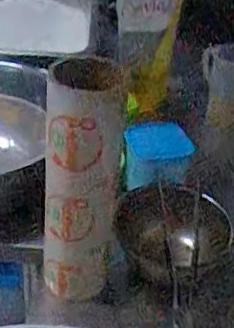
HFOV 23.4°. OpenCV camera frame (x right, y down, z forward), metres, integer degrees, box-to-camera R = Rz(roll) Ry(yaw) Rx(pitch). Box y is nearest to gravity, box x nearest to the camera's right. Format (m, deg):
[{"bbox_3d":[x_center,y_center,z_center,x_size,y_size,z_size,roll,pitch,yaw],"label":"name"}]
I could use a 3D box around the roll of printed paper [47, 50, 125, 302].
[{"bbox_3d":[-0.044,0.033,0.727,0.086,0.329,0.102,5,36,1],"label":"roll of printed paper"}]

